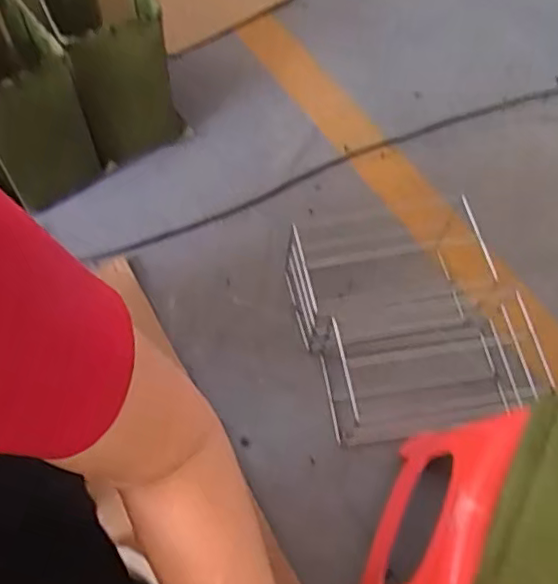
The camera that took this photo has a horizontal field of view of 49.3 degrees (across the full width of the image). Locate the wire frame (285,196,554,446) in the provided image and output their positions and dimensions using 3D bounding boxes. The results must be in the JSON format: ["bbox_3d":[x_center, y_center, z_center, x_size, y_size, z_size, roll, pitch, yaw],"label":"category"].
[{"bbox_3d":[0.187,0.027,0.856,0.314,0.127,0.320,-13,65,-9],"label":"wire frame"}]

